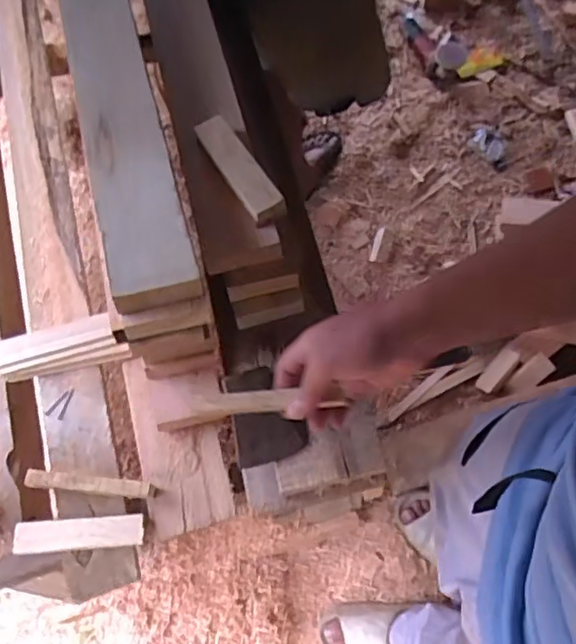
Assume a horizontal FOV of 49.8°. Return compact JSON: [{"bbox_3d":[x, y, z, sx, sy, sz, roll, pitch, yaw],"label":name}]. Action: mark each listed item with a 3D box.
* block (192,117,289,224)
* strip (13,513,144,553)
[{"bbox_3d":[-0.049,-0.158,0.633,0.033,0.027,0.132,-28,68,-12],"label":"block"},{"bbox_3d":[-0.224,0.225,0.665,0.135,0.014,0.033,-4,65,-1],"label":"strip"}]

